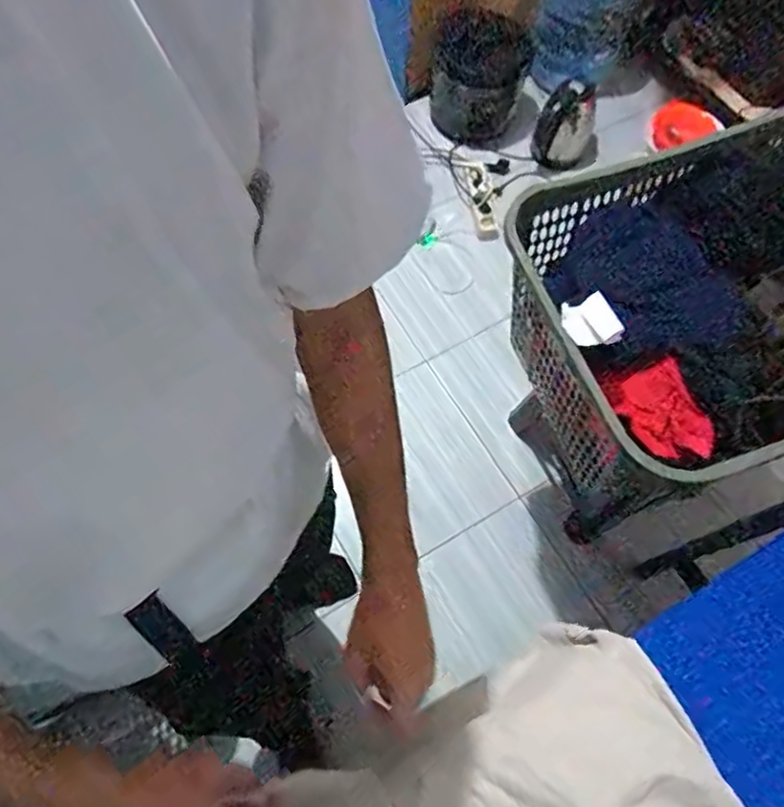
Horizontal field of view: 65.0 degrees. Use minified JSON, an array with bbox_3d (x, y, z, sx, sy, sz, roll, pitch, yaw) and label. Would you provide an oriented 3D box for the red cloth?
[{"bbox_3d":[0.352,0.020,0.806,0.092,0.050,0.131,-28,59,21],"label":"red cloth"}]

